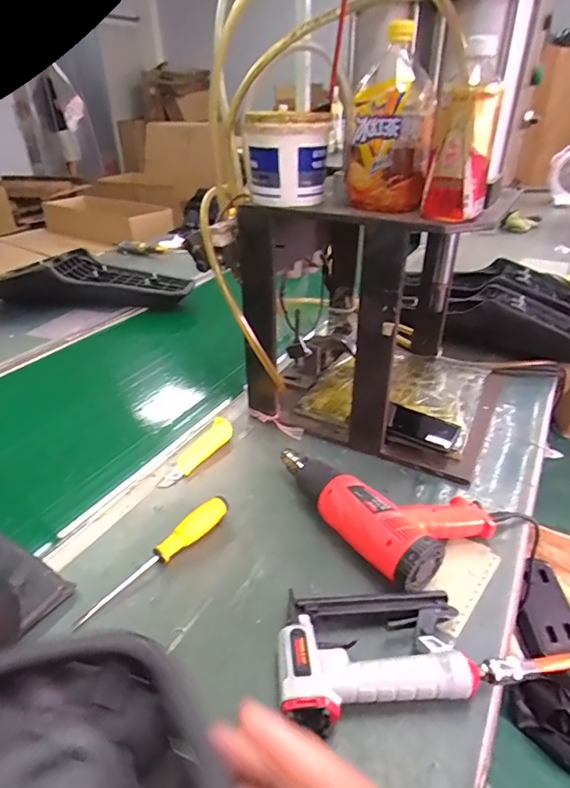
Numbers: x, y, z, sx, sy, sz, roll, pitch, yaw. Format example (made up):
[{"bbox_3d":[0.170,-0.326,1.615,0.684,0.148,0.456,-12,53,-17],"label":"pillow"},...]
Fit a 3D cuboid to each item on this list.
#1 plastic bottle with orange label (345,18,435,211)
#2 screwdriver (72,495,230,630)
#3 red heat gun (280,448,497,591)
[{"bbox_3d":[0.131,-0.343,0.612,0.104,0.192,0.104,3,32,7],"label":"plastic bottle with orange label"},{"bbox_3d":[-0.161,0.203,0.610,0.026,0.032,0.226,25,40,36],"label":"screwdriver"},{"bbox_3d":[0.128,0.132,0.682,0.178,0.074,0.280,-22,37,-30],"label":"red heat gun"}]

